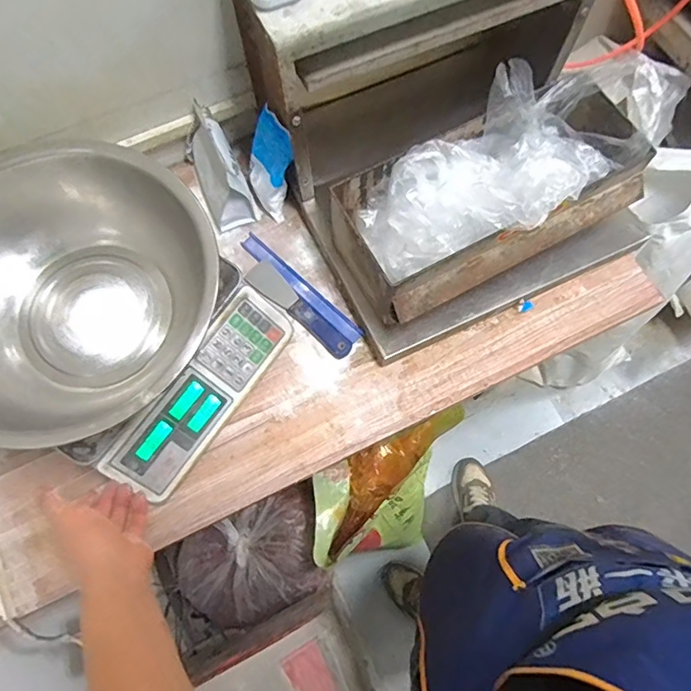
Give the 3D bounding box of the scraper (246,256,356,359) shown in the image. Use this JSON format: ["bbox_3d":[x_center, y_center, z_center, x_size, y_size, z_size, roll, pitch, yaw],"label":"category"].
[{"bbox_3d":[-0.077,-0.060,0.810,0.045,0.022,0.216,-42,75,-12],"label":"scraper"}]

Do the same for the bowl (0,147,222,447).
[{"bbox_3d":[-0.338,-0.051,0.647,0.353,0.146,0.347,0,71,1],"label":"bowl"}]

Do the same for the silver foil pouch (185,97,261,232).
[{"bbox_3d":[-0.215,-0.295,0.847,0.079,0.106,0.171,-25,72,-7],"label":"silver foil pouch"}]

